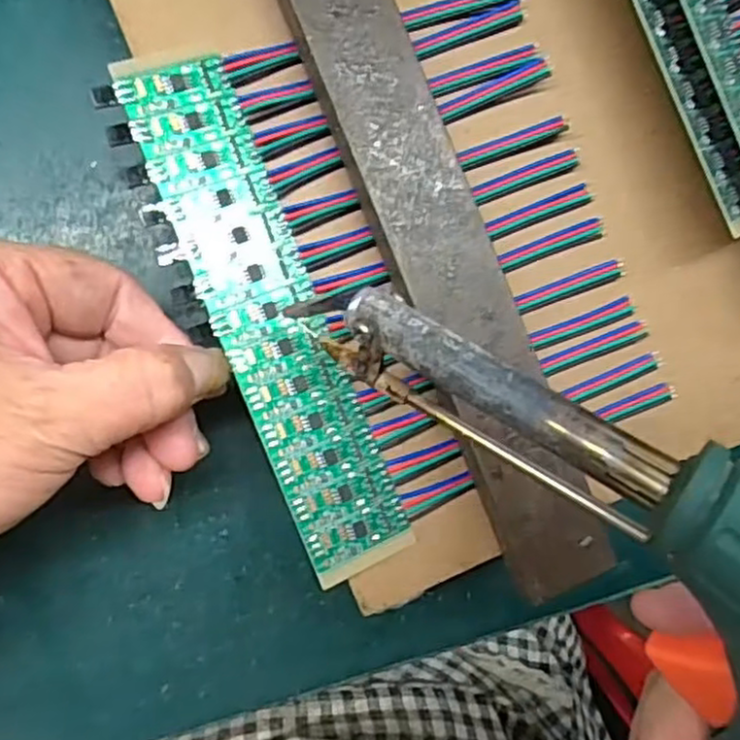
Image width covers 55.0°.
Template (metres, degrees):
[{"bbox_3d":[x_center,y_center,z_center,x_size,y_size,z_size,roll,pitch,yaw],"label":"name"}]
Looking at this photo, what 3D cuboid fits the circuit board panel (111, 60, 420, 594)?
[{"bbox_3d":[-0.030,-0.016,0.215,0.033,0.007,0.162,-22,93,-7],"label":"circuit board panel"}]

